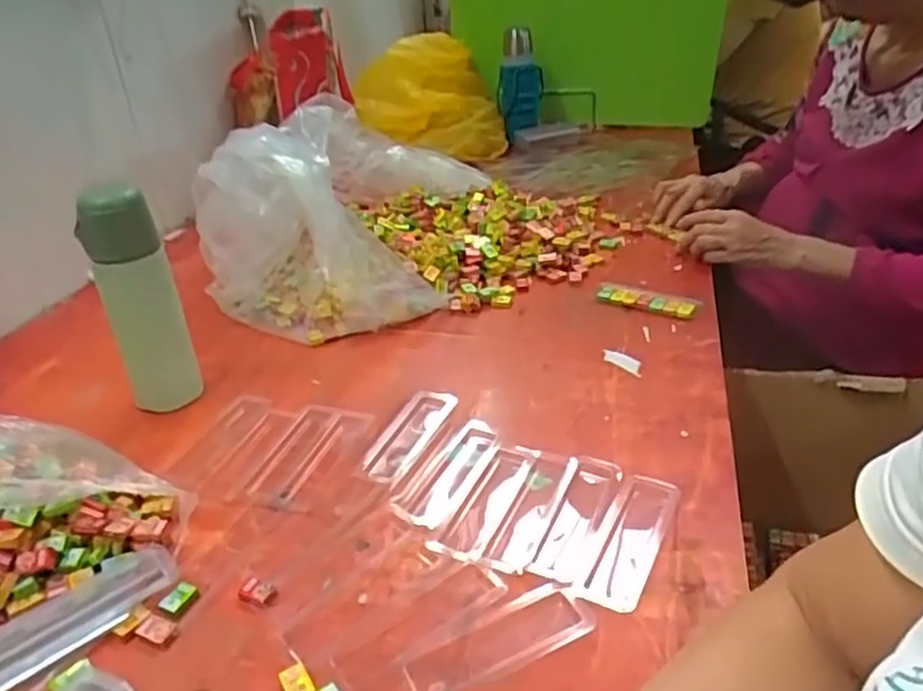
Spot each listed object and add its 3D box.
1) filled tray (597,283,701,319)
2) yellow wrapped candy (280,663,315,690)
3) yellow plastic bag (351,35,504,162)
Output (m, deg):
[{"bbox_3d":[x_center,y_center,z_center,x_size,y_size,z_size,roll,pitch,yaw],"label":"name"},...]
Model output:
[{"bbox_3d":[0.233,-0.056,0.847,0.123,0.012,0.037,14,36,26],"label":"filled tray"},{"bbox_3d":[-0.108,0.221,0.443,0.017,0.004,0.025,-20,36,-25],"label":"yellow wrapped candy"},{"bbox_3d":[-0.066,-0.513,1.374,0.287,0.193,0.241,-3,32,0],"label":"yellow plastic bag"}]

